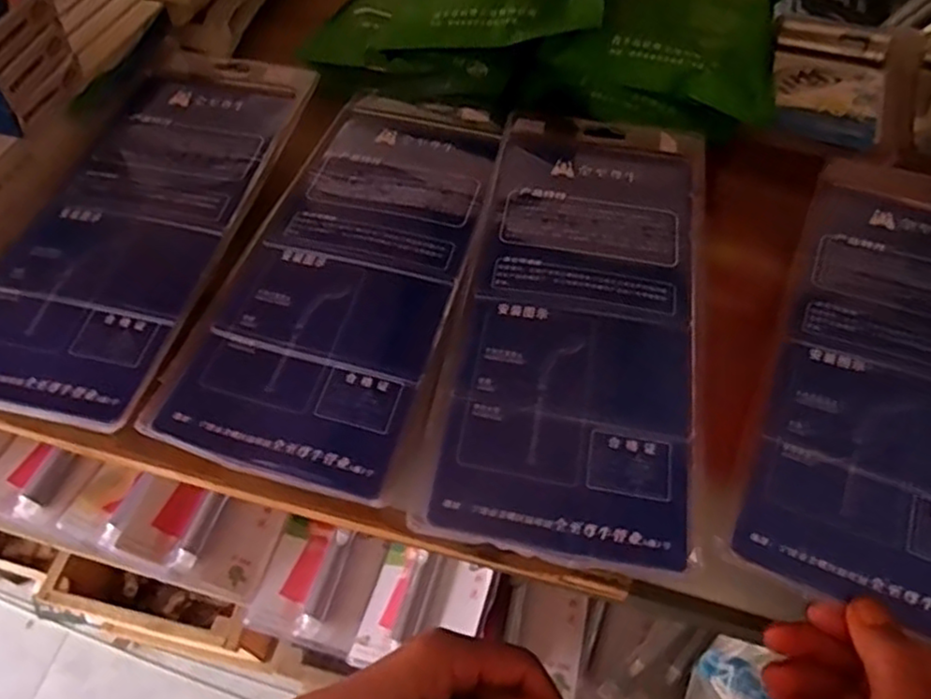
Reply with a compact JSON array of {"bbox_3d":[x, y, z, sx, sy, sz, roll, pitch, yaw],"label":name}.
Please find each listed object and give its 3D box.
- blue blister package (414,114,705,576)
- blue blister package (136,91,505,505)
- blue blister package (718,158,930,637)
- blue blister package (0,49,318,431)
[{"bbox_3d":[0.070,-0.031,0.399,0.130,0.012,0.305,10,58,6],"label":"blue blister package"},{"bbox_3d":[-0.063,-0.063,0.423,0.135,0.015,0.304,14,59,8],"label":"blue blister package"},{"bbox_3d":[0.263,0.002,0.392,0.142,0.013,0.323,26,60,14],"label":"blue blister package"},{"bbox_3d":[-0.213,-0.102,0.458,0.145,0.033,0.333,11,58,6],"label":"blue blister package"}]

